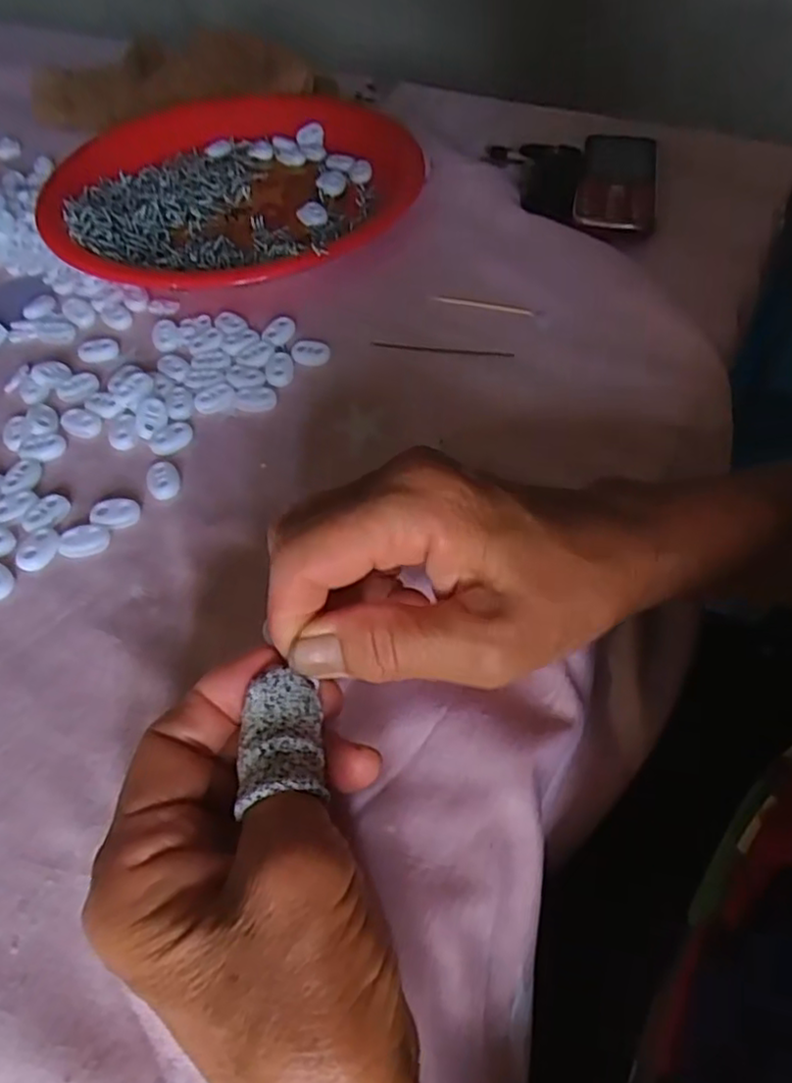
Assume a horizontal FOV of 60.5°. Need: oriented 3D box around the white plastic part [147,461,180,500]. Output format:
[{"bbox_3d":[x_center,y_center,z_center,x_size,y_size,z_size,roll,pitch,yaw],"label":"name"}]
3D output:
[{"bbox_3d":[-0.111,-0.029,0.326,0.015,0.007,0.020,-19,56,-12],"label":"white plastic part"}]

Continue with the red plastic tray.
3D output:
[{"bbox_3d":[-0.124,-0.254,0.477,0.244,0.022,0.252,28,59,20],"label":"red plastic tray"}]

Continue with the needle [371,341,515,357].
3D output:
[{"bbox_3d":[0.026,-0.108,0.380,0.078,0.004,0.004,5,54,5],"label":"needle"}]

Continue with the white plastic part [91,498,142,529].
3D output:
[{"bbox_3d":[-0.130,-0.013,0.314,0.021,0.006,0.014,-6,54,-3],"label":"white plastic part"}]

